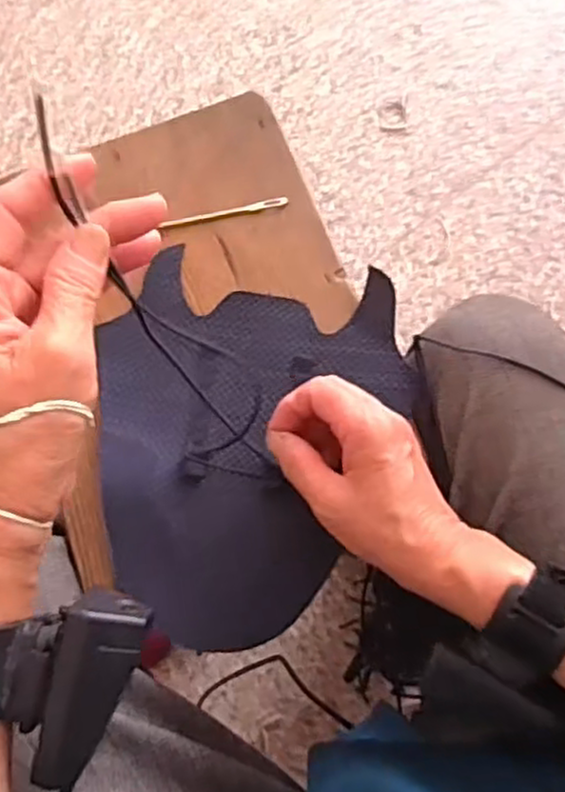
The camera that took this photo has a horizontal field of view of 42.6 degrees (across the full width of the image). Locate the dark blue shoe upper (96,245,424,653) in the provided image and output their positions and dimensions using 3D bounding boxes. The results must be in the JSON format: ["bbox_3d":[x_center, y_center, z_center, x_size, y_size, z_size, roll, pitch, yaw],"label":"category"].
[{"bbox_3d":[-0.015,0.027,0.458,0.195,0.019,0.239,-4,75,0],"label":"dark blue shoe upper"}]

